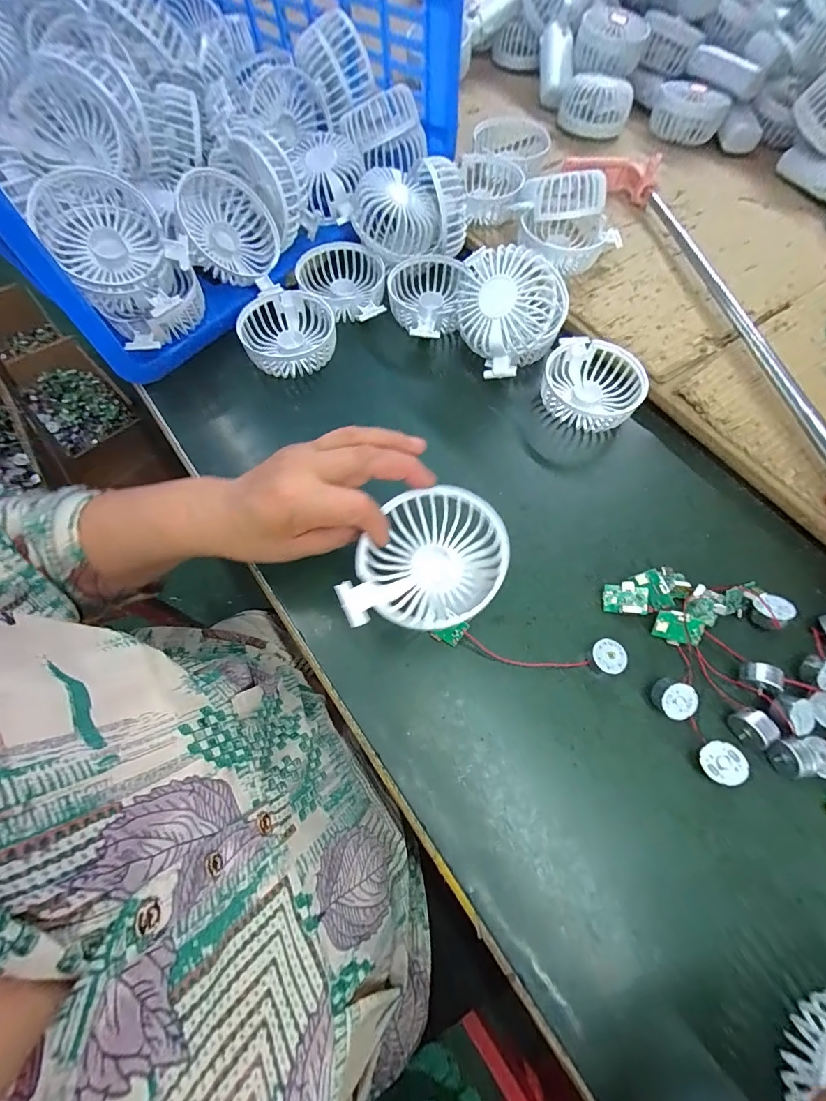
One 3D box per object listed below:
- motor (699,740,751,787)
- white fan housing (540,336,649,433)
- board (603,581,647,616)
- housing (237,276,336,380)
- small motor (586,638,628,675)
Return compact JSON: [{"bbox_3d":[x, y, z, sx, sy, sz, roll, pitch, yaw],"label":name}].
[{"bbox_3d":[0.198,0.136,0.266,0.024,0.012,0.024,-16,56,26],"label":"motor"},{"bbox_3d":[0.171,-0.158,0.397,0.090,0.029,0.079,35,69,13],"label":"white fan housing"},{"bbox_3d":[0.159,0.036,0.309,0.031,0.015,0.024,1,90,13],"label":"board"},{"bbox_3d":[-0.121,-0.219,0.414,0.082,0.038,0.094,6,65,1],"label":"housing"},{"bbox_3d":[0.138,0.076,0.297,0.024,0.010,0.024,10,65,2],"label":"small motor"}]

